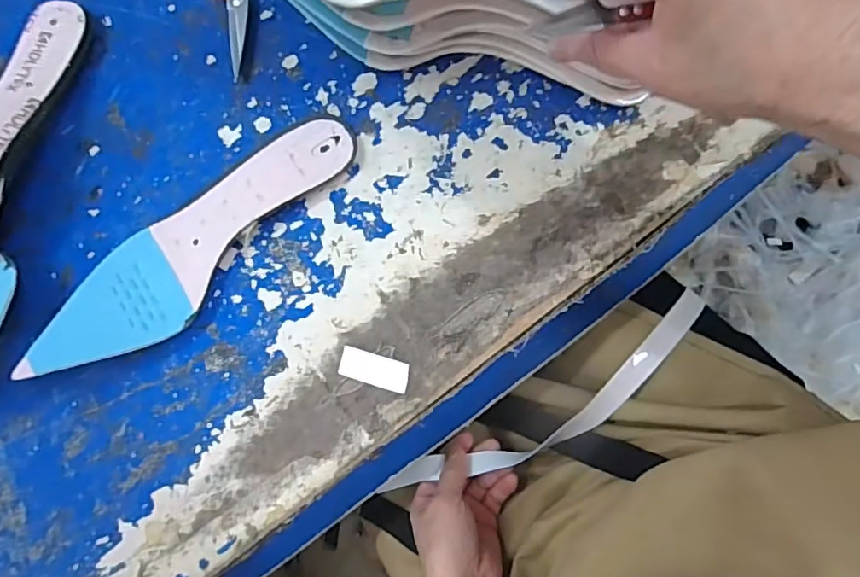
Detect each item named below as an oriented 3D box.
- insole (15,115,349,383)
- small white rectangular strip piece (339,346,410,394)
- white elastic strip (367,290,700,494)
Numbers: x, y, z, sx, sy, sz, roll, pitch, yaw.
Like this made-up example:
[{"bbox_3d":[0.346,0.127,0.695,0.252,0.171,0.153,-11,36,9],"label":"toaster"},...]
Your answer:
[{"bbox_3d":[-0.161,-0.034,0.365,0.071,0.044,0.249,45,91,10],"label":"insole"},{"bbox_3d":[-0.037,0.053,0.359,0.047,0.004,0.019,16,86,9],"label":"small white rectangular strip piece"},{"bbox_3d":[0.098,0.101,0.448,0.295,0.025,0.051,-31,81,6],"label":"white elastic strip"}]

